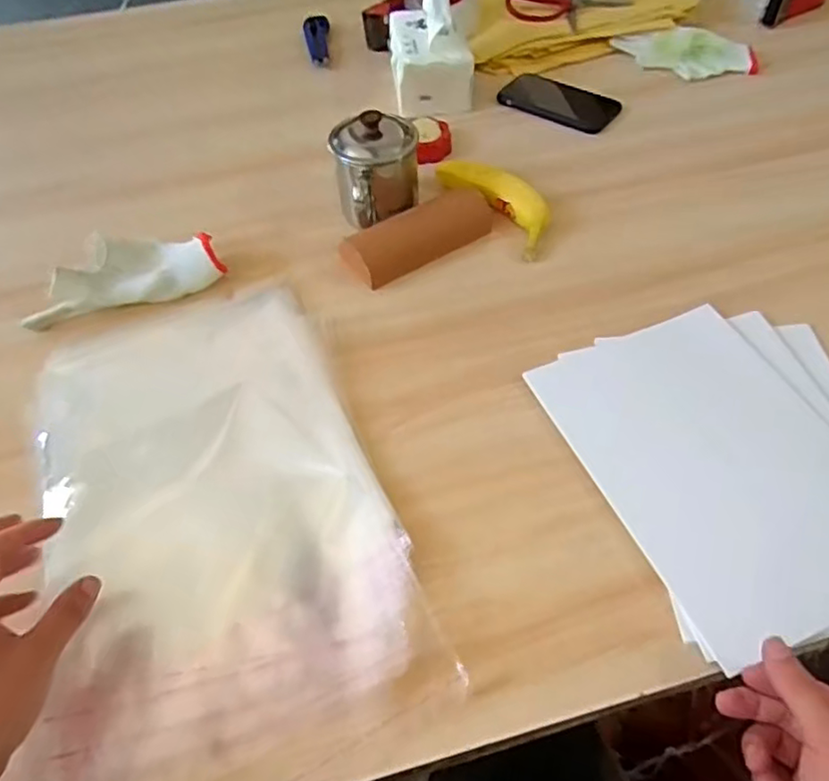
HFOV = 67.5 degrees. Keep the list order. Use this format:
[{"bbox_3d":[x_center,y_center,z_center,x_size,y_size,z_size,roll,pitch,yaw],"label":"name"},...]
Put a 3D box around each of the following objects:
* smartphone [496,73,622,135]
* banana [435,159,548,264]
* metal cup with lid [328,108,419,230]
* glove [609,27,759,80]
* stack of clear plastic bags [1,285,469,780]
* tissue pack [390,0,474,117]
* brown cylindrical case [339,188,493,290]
[{"bbox_3d":[0.188,-0.376,0.807,0.146,0.015,0.072,29,60,23],"label":"smartphone"},{"bbox_3d":[0.091,-0.208,0.673,0.054,0.033,0.169,-30,56,-18],"label":"banana"},{"bbox_3d":[-0.039,-0.227,0.650,0.088,0.103,0.116,-6,53,-1],"label":"metal cup with lid"},{"bbox_3d":[0.380,-0.475,0.867,0.186,0.018,0.097,27,59,22],"label":"glove"},{"bbox_3d":[-0.159,0.083,0.478,0.250,0.021,0.402,-19,54,-10],"label":"stack of clear plastic bags"},{"bbox_3d":[0.017,-0.443,0.805,0.099,0.107,0.144,-6,53,-1],"label":"tissue pack"},{"bbox_3d":[0.005,-0.163,0.644,0.160,0.038,0.061,-26,55,-15],"label":"brown cylindrical case"}]

